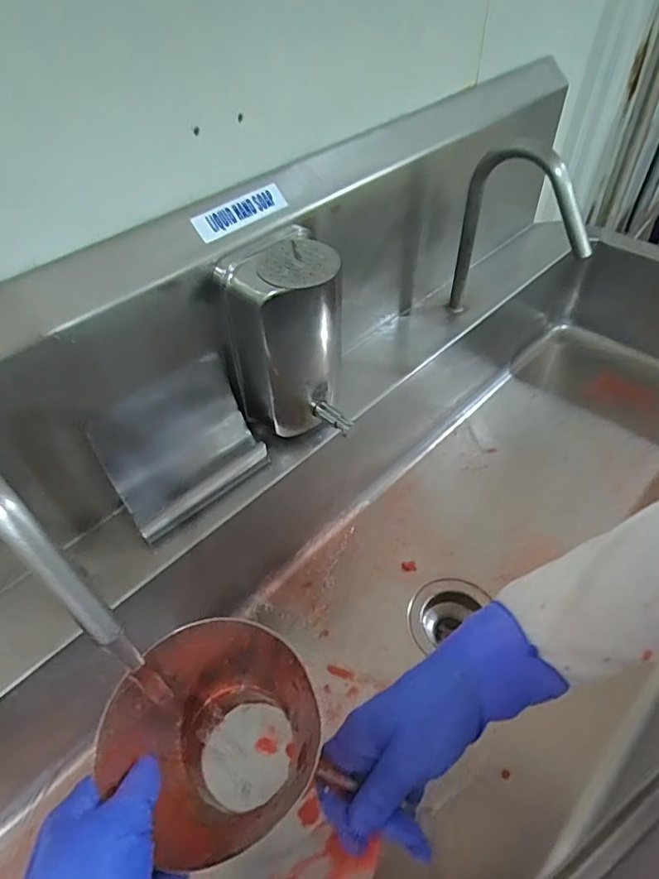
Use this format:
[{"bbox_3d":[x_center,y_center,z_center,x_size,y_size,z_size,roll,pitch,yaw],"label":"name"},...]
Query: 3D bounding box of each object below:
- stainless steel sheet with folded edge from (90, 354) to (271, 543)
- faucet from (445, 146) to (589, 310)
[{"bbox_3d":[-0.144,0.006,0.522,0.149,0.119,0.063,-36,55,-25],"label":"stainless steel sheet with folded edge"},{"bbox_3d":[0.237,-0.241,0.652,0.170,0.225,0.035,35,58,29],"label":"faucet"}]

